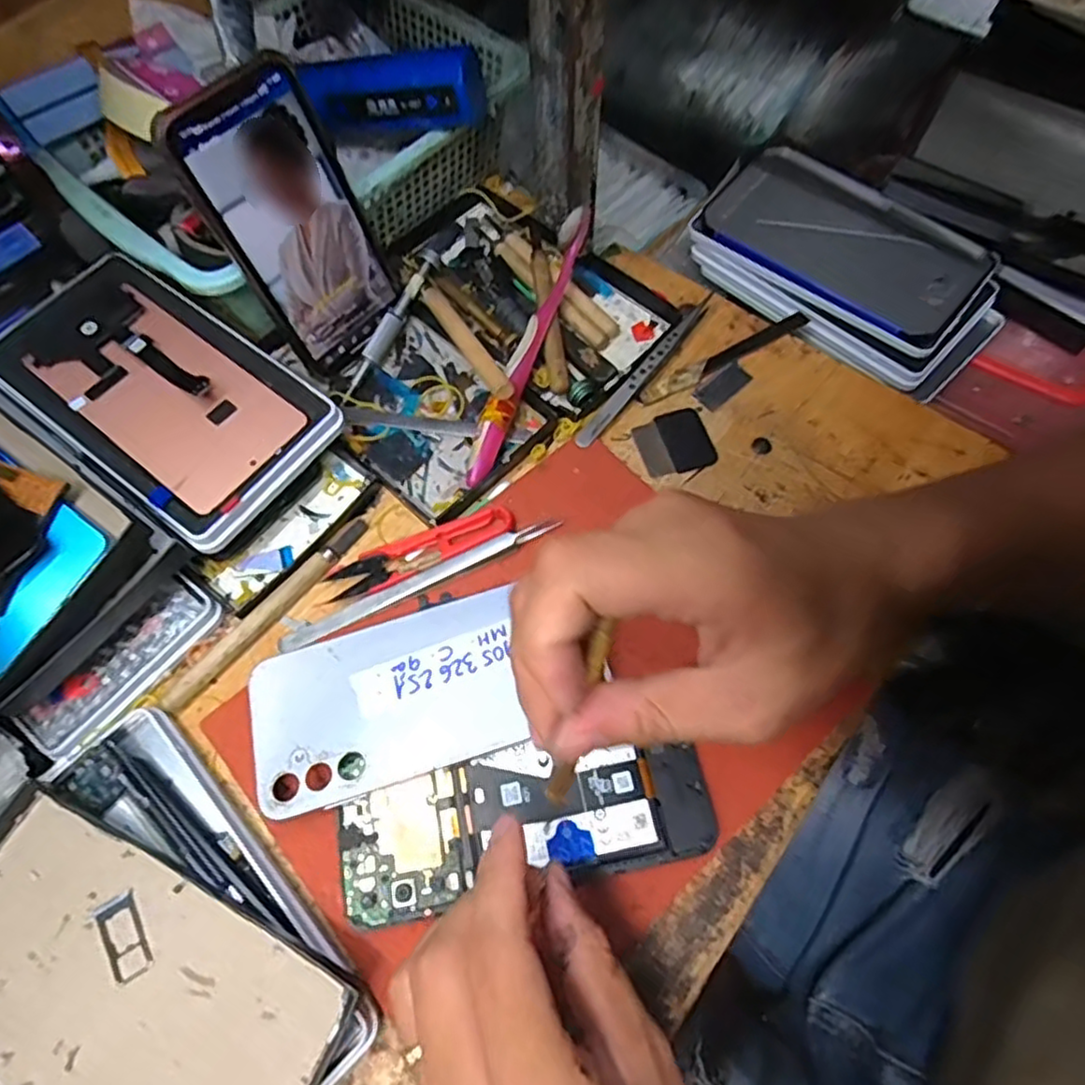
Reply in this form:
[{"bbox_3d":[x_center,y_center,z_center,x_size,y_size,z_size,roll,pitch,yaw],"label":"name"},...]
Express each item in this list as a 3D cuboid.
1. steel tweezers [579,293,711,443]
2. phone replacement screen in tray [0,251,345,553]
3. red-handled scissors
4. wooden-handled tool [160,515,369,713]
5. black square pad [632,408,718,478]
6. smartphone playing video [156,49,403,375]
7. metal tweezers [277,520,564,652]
[{"bbox_3d":[0.066,-0.109,0.411,0.010,0.014,0.140,36,71,16],"label":"steel tweezers"},{"bbox_3d":[-0.206,-0.083,0.363,0.182,0.012,0.100,35,70,12],"label":"phone replacement screen in tray"},{"bbox_3d":[-0.065,0.005,0.353,0.102,0.007,0.025,-18,67,-7],"label":"red-handled scissors"},{"bbox_3d":[-0.140,0.035,0.346,0.011,0.009,0.129,37,71,16],"label":"wooden-handled tool"},{"bbox_3d":[0.078,-0.058,0.398,0.042,0.005,0.040,-16,66,-7],"label":"black square pad"},{"bbox_3d":[-0.129,-0.168,0.362,0.075,0.145,0.007,-44,53,-15],"label":"smartphone playing video"},{"bbox_3d":[-0.062,0.022,0.348,0.151,0.016,0.012,-23,67,-9],"label":"metal tweezers"}]

